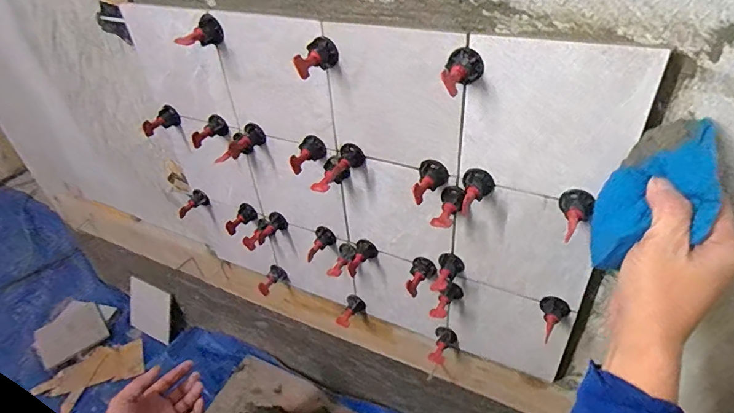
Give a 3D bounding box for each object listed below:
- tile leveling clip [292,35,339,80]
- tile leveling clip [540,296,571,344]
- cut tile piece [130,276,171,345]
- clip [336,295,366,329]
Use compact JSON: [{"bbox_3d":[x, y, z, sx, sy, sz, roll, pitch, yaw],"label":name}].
[{"bbox_3d":[-0.050,-0.145,0.436,0.026,0.027,0.049,10,41,17],"label":"tile leveling clip"},{"bbox_3d":[0.210,0.127,0.494,0.031,0.028,0.044,10,41,18],"label":"tile leveling clip"},{"bbox_3d":[-0.579,0.272,1.169,0.181,0.016,0.116,17,80,21],"label":"cut tile piece"},{"bbox_3d":[-0.026,0.165,0.690,0.028,0.029,0.043,17,44,25],"label":"clip"}]

